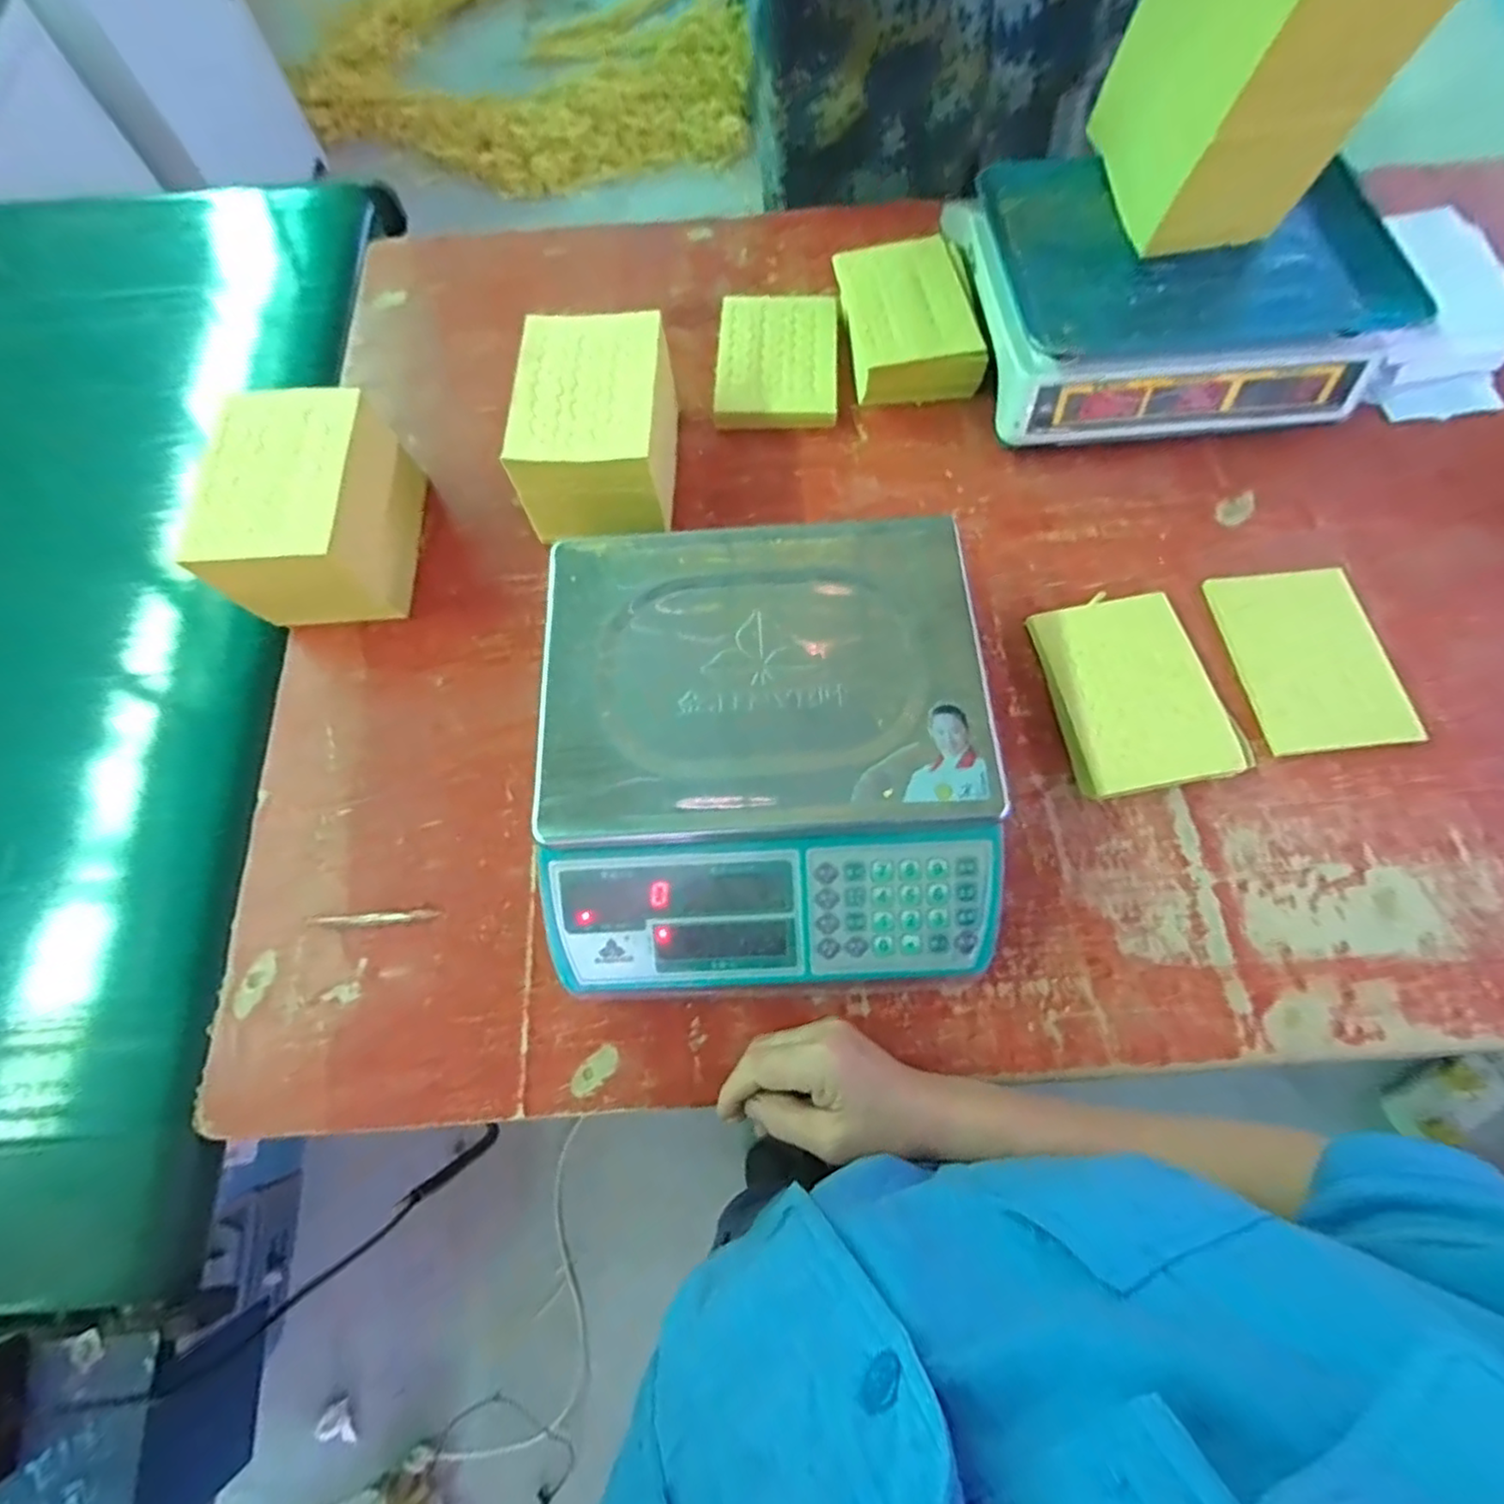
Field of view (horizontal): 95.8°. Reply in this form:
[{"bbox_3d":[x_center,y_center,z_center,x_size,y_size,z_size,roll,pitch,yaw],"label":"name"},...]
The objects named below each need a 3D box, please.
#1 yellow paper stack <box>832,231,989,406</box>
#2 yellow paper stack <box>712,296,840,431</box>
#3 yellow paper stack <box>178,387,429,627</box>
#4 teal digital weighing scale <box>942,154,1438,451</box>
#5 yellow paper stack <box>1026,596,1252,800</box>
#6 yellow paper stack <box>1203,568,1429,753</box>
[{"bbox_3d":[0.150,-0.423,0.665,0.111,0.054,0.160,-7,71,-1],"label":"yellow paper stack"},{"bbox_3d":[0.025,-0.391,0.677,0.116,0.021,0.163,1,71,2],"label":"yellow paper stack"},{"bbox_3d":[-0.359,-0.198,0.565,0.102,0.114,0.168,-5,71,-1],"label":"yellow paper stack"},{"bbox_3d":[0.371,-0.419,0.626,0.328,0.115,0.253,-5,71,-1],"label":"teal digital weighing scale"},{"bbox_3d":[0.306,-0.048,0.541,0.130,0.024,0.157,-10,71,-3],"label":"yellow paper stack"},{"bbox_3d":[0.454,-0.076,0.552,0.110,0.010,0.156,-11,76,7],"label":"yellow paper stack"}]

